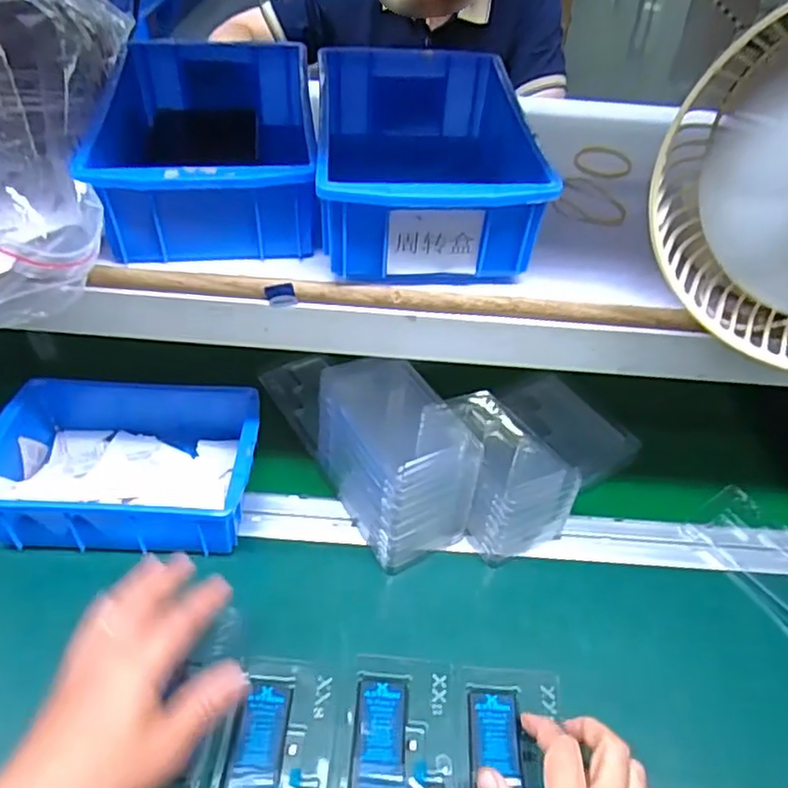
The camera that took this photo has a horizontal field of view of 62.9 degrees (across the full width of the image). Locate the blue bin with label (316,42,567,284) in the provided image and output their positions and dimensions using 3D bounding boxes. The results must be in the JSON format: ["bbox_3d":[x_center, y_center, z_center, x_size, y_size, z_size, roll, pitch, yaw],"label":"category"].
[{"bbox_3d":[0.017,-0.148,0.438,0.133,0.090,0.192,0,46,-4],"label":"blue bin with label"}]

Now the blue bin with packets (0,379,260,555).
[{"bbox_3d":[-0.214,0.056,0.535,0.202,0.065,0.143,4,46,-1],"label":"blue bin with packets"}]

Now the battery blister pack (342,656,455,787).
[{"bbox_3d":[0.004,0.238,0.419,0.071,0.007,0.126,6,46,1],"label":"battery blister pack"}]

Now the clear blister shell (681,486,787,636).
[{"bbox_3d":[0.313,0.139,0.540,0.083,0.013,0.127,-23,52,-24],"label":"clear blister shell"}]

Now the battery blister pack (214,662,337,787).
[{"bbox_3d":[-0.076,0.237,0.410,0.071,0.014,0.123,5,46,0],"label":"battery blister pack"}]

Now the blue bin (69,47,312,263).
[{"bbox_3d":[-0.124,-0.166,0.433,0.122,0.063,0.195,-5,47,-10],"label":"blue bin"}]

